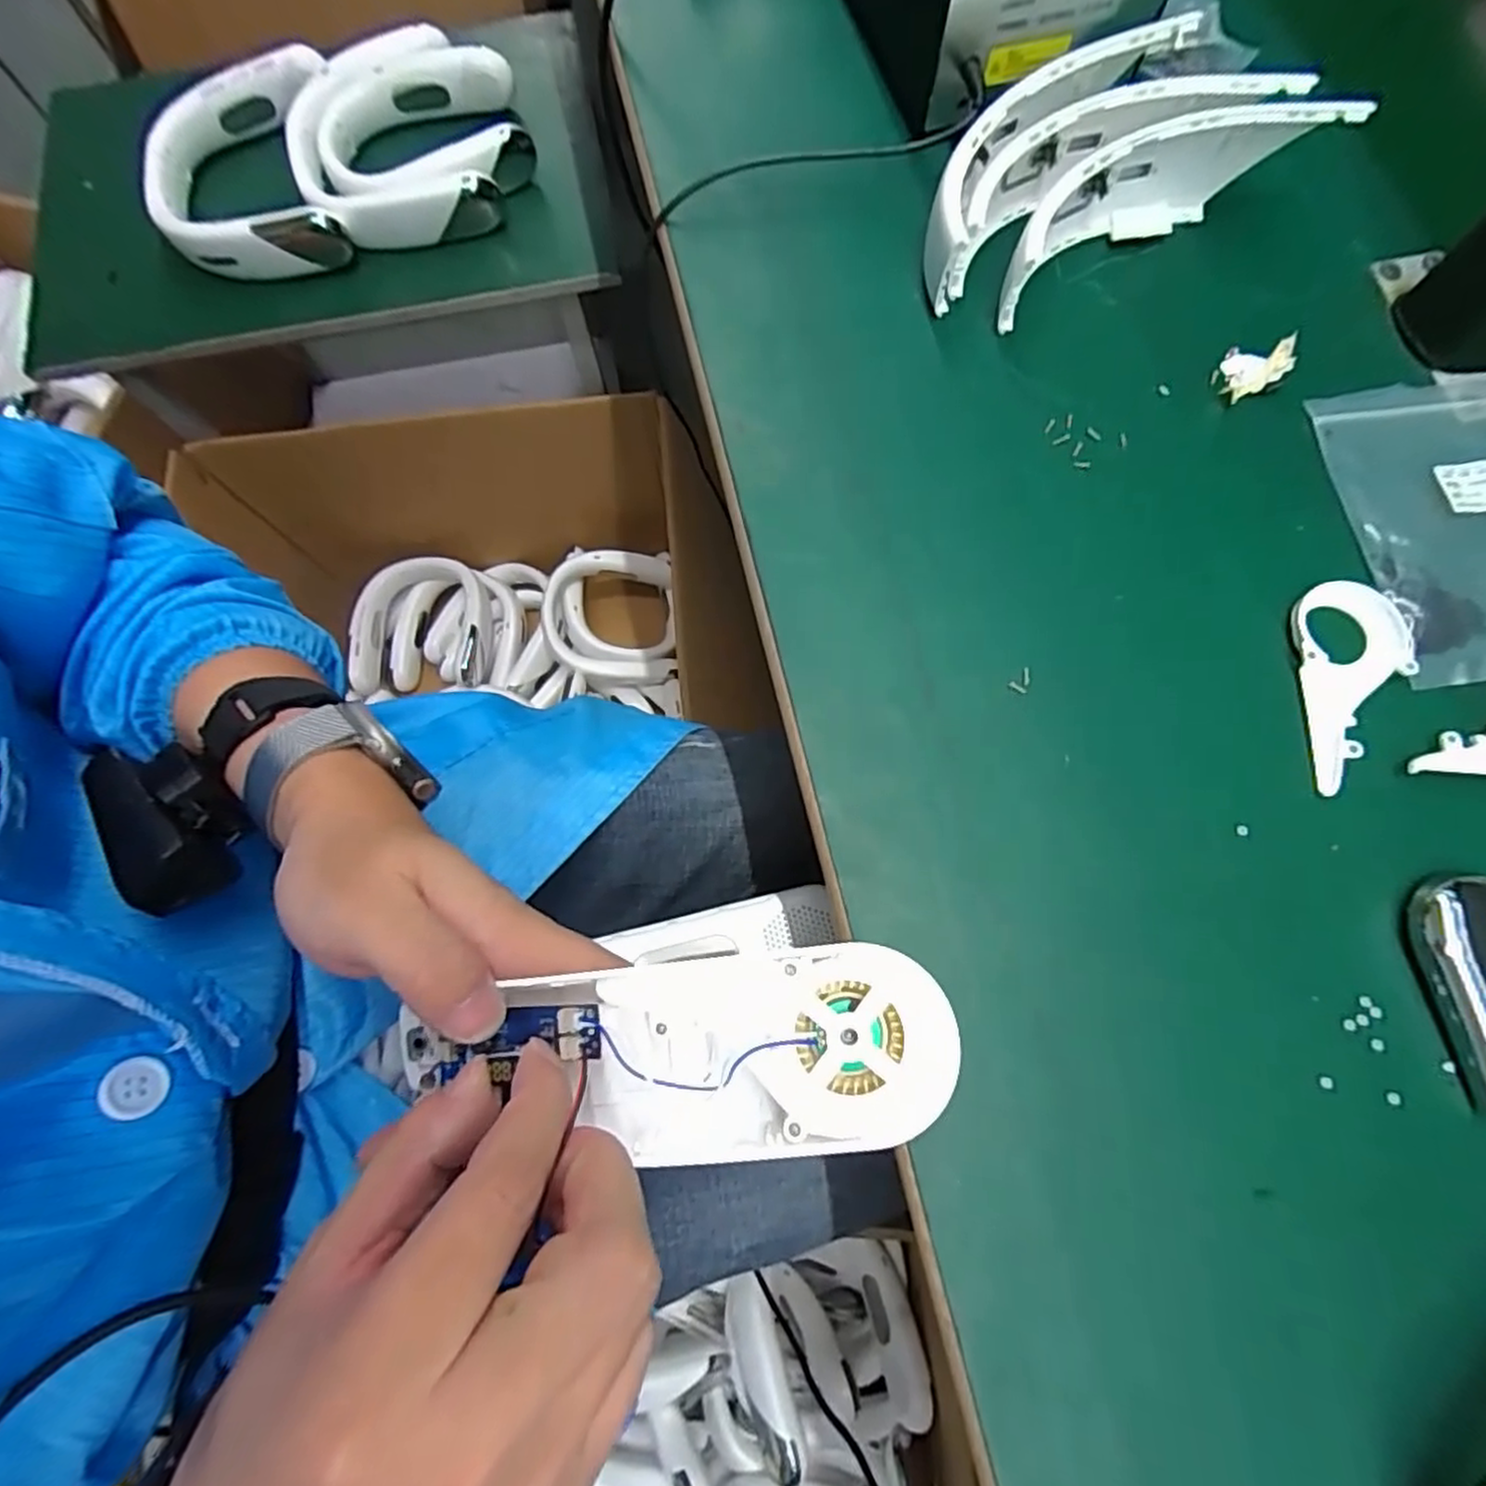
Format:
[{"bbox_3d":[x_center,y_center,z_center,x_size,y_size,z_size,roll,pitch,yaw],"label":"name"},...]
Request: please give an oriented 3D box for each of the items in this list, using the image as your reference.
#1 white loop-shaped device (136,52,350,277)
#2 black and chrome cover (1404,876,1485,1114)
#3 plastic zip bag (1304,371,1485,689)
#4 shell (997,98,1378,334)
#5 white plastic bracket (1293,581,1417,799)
[{"bbox_3d":[-0.504,-0.582,0.706,0.185,0.051,0.229,-12,75,-2],"label":"white loop-shaped device"},{"bbox_3d":[0.282,0.092,0.259,0.039,0.015,0.080,-2,75,1],"label":"black and chrome cover"},{"bbox_3d":[0.329,-0.101,0.313,0.099,0.008,0.149,-6,74,2],"label":"plastic zip bag"},{"bbox_3d":[0.198,-0.267,0.340,0.176,0.049,0.047,-24,76,-5],"label":"shell"},{"bbox_3d":[0.262,-0.025,0.295,0.048,0.007,0.091,1,75,1],"label":"white plastic bracket"}]

